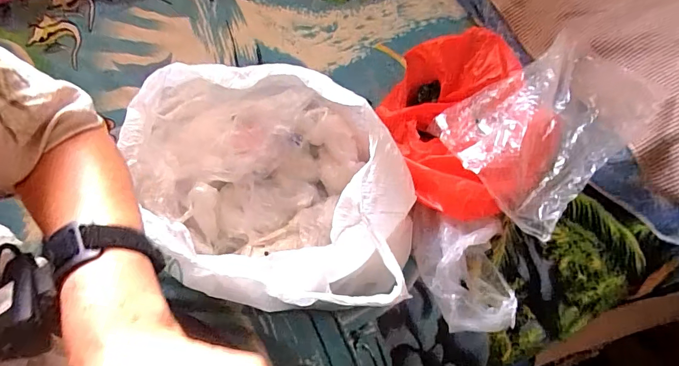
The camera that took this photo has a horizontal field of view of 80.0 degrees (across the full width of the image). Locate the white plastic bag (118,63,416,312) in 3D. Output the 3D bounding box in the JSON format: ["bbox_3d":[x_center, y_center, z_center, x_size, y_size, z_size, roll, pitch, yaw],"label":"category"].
[{"bbox_3d":[-0.083,-0.010,0.504,0.334,0.192,0.286,12,60,3],"label":"white plastic bag"}]

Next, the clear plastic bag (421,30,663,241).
[{"bbox_3d":[0.285,-0.091,0.561,0.285,0.064,0.198,-38,69,-22],"label":"clear plastic bag"}]

